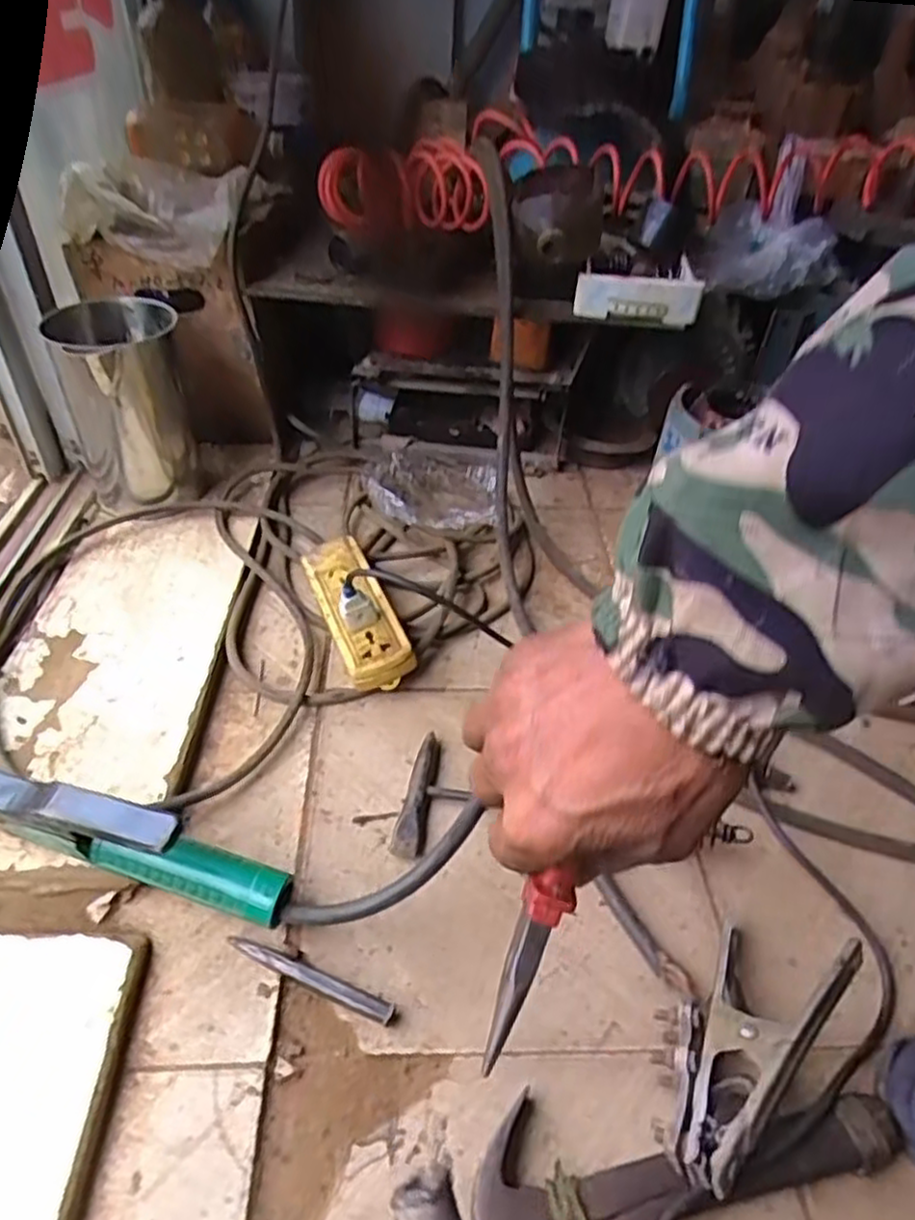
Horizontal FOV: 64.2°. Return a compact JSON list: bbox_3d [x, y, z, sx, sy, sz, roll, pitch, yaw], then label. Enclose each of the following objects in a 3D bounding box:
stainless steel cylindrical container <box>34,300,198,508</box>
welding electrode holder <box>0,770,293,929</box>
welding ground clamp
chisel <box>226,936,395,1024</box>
[{"bbox_3d":[-0.373,-0.228,0.827,0.117,0.198,0.145,-3,42,-9],"label":"stainless steel cylindrical container"},{"bbox_3d":[-0.240,0.154,0.498,0.257,0.083,0.032,13,42,9],"label":"welding electrode holder"},{"bbox_3d":[0.168,0.255,0.443,0.072,0.060,0.168,35,50,29],"label":"welding ground clamp"},{"bbox_3d":[-0.097,0.239,0.477,0.121,0.012,0.015,17,43,14],"label":"chisel"}]

